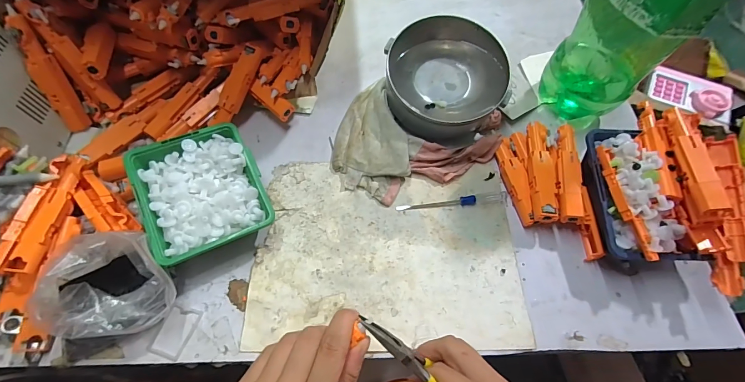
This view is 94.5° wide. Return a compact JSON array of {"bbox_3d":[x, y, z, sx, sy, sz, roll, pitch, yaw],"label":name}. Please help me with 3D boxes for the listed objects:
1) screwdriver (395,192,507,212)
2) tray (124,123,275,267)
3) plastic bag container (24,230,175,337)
[{"bbox_3d":[0.094,0.012,0.403,0.132,0.008,0.013,-7,61,-3],"label":"screwdriver"},{"bbox_3d":[-0.170,0.005,0.356,0.111,0.058,0.123,-22,65,-14],"label":"tray"},{"bbox_3d":[-0.221,0.084,0.303,0.089,0.072,0.082,-1,61,-3],"label":"plastic bag container"}]

